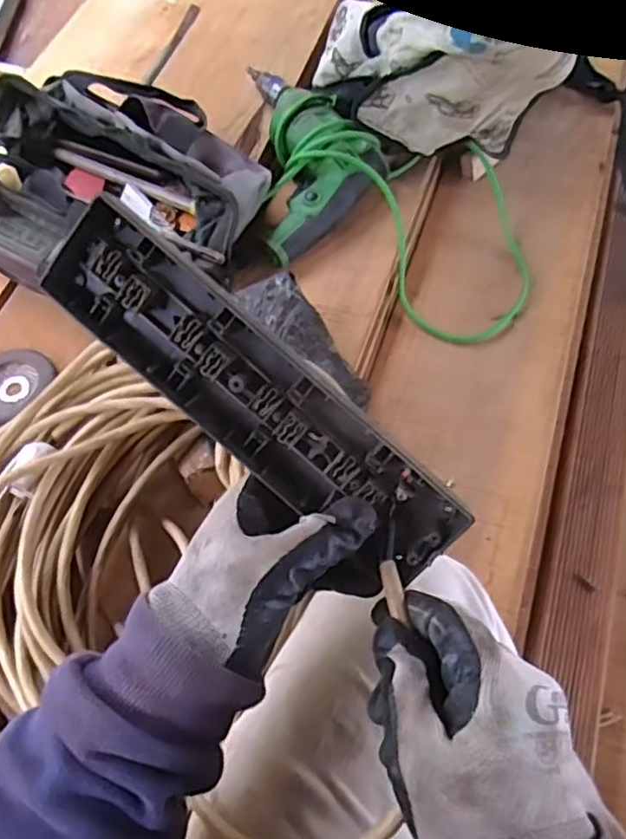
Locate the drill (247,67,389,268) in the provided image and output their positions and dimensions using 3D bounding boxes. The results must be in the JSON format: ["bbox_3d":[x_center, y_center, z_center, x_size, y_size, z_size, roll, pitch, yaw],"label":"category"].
[{"bbox_3d":[0.009,-0.311,0.783,0.139,0.058,0.271,-4,60,0],"label":"drill"}]

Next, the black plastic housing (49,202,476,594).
[{"bbox_3d":[-0.028,-0.011,0.341,0.238,0.043,0.051,39,67,-1],"label":"black plastic housing"}]

